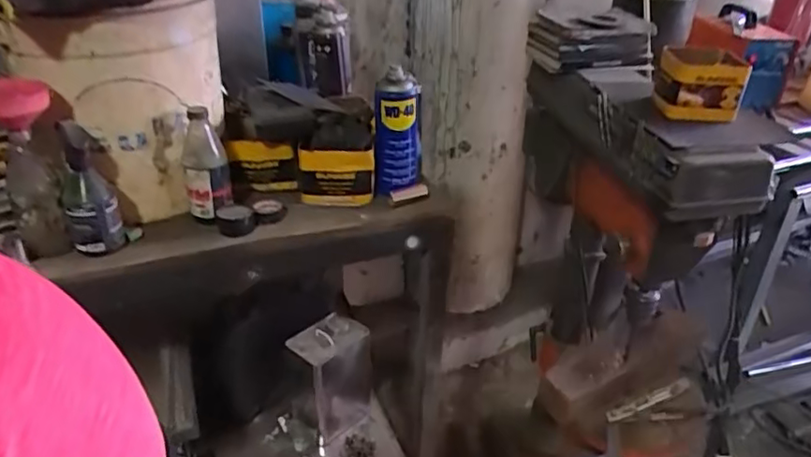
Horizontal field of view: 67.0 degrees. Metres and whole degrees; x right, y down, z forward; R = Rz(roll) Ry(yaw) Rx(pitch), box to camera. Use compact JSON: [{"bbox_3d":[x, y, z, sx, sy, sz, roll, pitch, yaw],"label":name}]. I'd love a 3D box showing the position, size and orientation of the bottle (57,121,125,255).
[{"bbox_3d":[-0.417,-0.052,0.799,0.063,0.172,0.064,-14,10,-24],"label":"bottle"}]

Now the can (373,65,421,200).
[{"bbox_3d":[-0.011,-0.151,0.934,0.070,0.183,0.067,1,31,-1],"label":"can"}]

